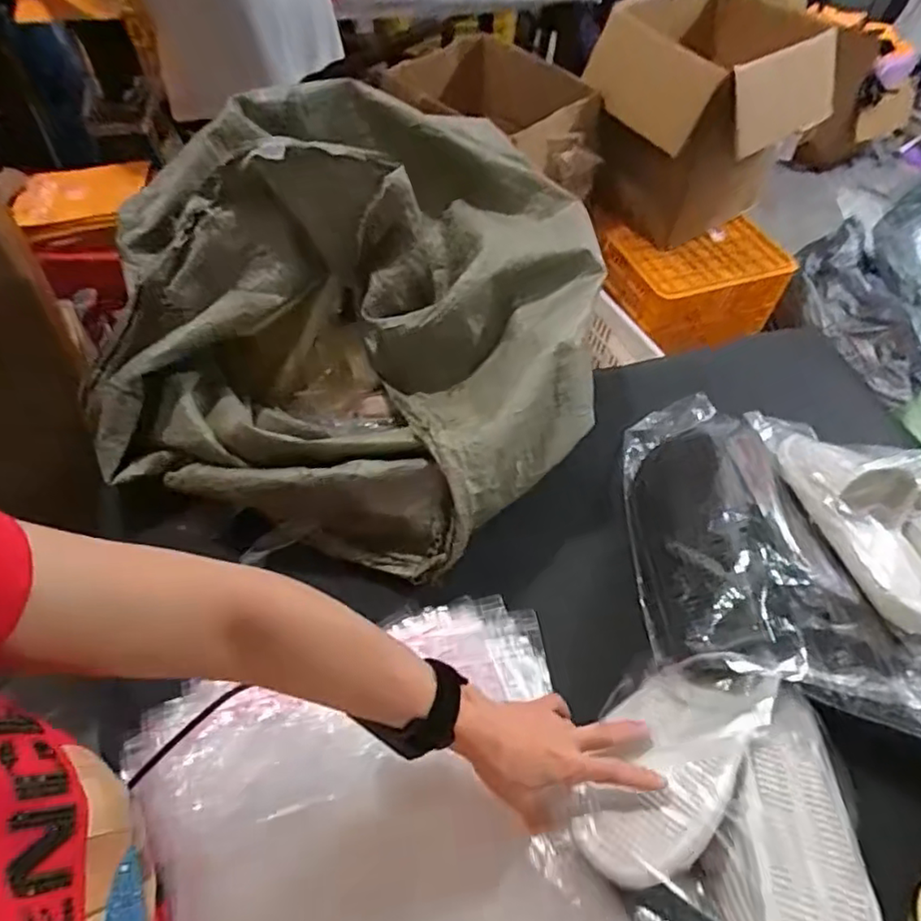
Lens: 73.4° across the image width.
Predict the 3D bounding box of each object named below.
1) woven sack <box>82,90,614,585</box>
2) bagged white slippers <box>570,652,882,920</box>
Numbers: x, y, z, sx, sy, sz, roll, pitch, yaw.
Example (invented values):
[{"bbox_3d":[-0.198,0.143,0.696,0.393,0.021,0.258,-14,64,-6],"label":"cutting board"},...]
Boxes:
[{"bbox_3d":[-0.107,-0.185,0.736,0.537,0.250,0.546,16,54,8],"label":"woven sack"},{"bbox_3d":[0.212,0.270,0.477,0.226,0.067,0.227,2,54,-3],"label":"bagged white slippers"}]

